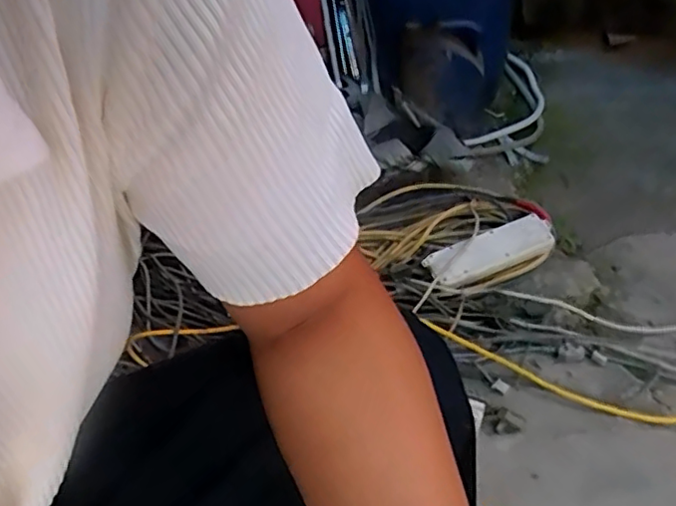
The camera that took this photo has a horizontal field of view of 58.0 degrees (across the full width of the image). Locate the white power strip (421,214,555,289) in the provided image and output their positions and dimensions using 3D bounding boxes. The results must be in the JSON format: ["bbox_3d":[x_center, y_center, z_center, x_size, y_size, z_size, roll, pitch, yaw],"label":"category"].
[{"bbox_3d":[0.287,0.000,1.162,0.231,0.033,0.093,-22,34,6],"label":"white power strip"}]

